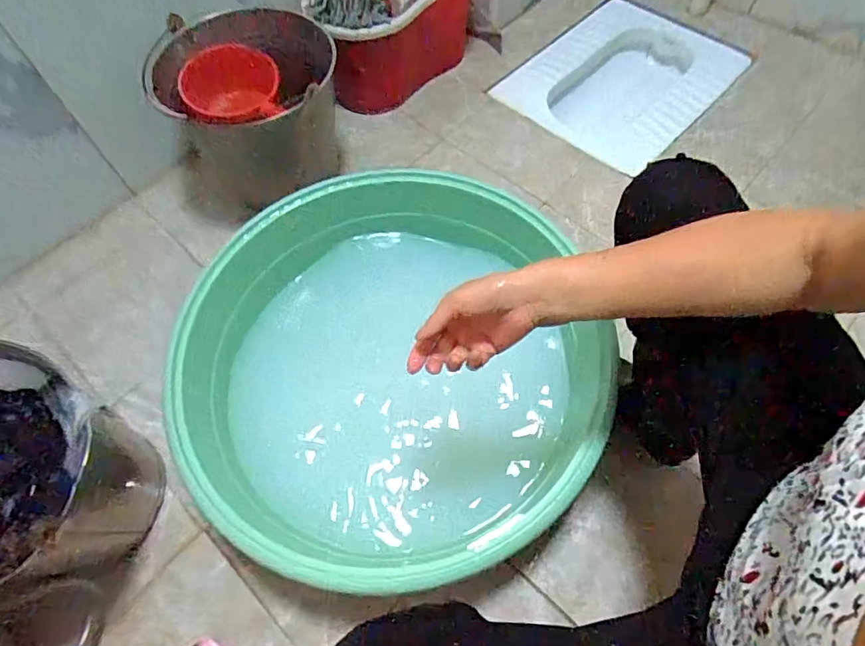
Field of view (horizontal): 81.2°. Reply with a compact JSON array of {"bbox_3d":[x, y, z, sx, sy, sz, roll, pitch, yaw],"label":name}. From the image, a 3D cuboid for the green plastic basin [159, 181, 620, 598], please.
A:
[{"bbox_3d":[-0.081,0.069,0.812,0.582,0.184,0.631,-2,61,3],"label":"green plastic basin"}]

